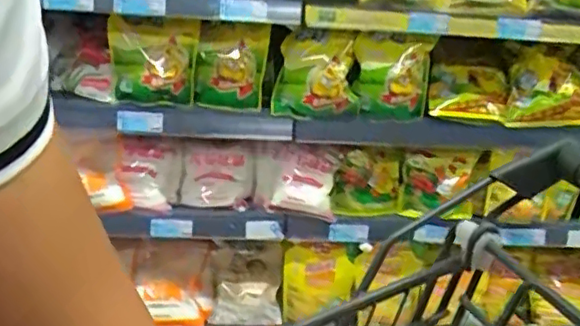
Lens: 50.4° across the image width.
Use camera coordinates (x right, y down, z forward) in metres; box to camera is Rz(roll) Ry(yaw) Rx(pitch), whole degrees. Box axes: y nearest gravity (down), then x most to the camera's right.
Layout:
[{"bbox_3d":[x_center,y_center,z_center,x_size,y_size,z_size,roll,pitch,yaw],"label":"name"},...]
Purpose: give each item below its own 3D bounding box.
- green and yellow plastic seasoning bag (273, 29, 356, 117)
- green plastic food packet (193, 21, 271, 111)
[{"bbox_3d":[0.049,-0.165,1.157,0.156,0.150,0.080,6,25,1],"label":"green and yellow plastic seasoning bag"},{"bbox_3d":[-0.109,-0.177,1.137,0.134,0.153,0.071,5,25,-1],"label":"green plastic food packet"}]

